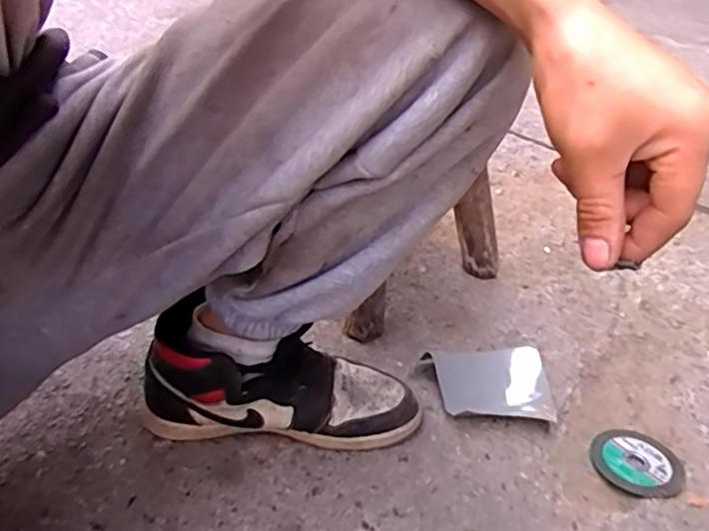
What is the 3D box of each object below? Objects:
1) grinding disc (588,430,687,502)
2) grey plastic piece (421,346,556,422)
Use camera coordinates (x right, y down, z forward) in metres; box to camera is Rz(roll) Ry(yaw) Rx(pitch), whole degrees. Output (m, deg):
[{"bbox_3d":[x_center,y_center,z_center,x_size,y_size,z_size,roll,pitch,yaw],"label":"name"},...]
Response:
[{"bbox_3d":[0.282,0.198,0.616,0.085,0.009,0.084,3,36,-2],"label":"grinding disc"},{"bbox_3d":[0.146,0.128,0.663,0.123,0.025,0.098,3,36,-2],"label":"grey plastic piece"}]

